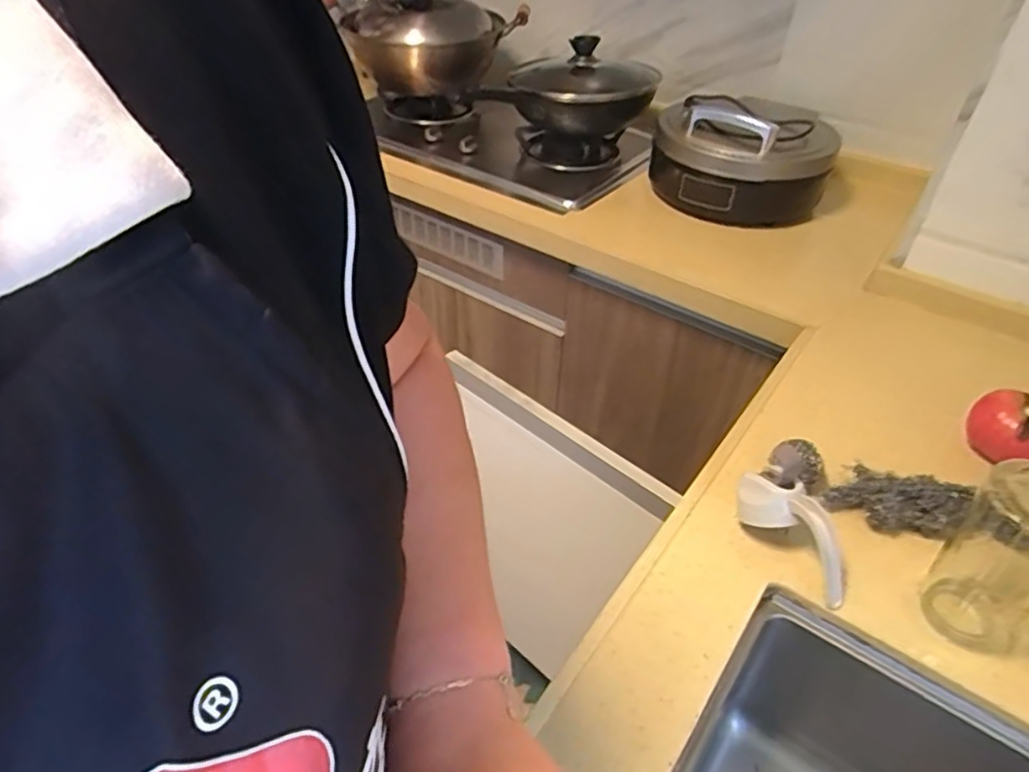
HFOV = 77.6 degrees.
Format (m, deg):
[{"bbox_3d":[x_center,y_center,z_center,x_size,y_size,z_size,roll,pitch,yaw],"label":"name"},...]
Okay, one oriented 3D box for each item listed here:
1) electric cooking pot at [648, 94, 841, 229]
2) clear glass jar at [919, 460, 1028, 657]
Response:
[{"bbox_3d":[0.421,-0.425,1.193,0.313,0.175,0.301,10,42,9],"label":"electric cooking pot"},{"bbox_3d":[0.413,0.147,0.538,0.083,0.171,0.081,1,42,-1],"label":"clear glass jar"}]

